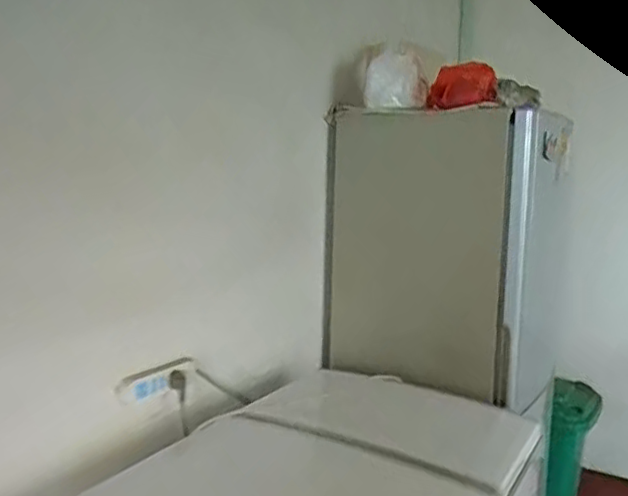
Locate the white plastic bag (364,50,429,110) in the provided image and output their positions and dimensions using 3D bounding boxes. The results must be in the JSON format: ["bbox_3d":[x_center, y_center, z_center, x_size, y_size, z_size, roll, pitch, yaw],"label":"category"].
[{"bbox_3d":[0.227,-0.459,1.771,0.163,0.147,0.150,2,9,10],"label":"white plastic bag"}]

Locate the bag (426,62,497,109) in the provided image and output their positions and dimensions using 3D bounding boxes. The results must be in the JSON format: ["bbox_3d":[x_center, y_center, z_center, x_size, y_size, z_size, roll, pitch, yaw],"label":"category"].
[{"bbox_3d":[0.394,-0.430,1.709,0.175,0.116,0.156,2,6,10],"label":"bag"}]

